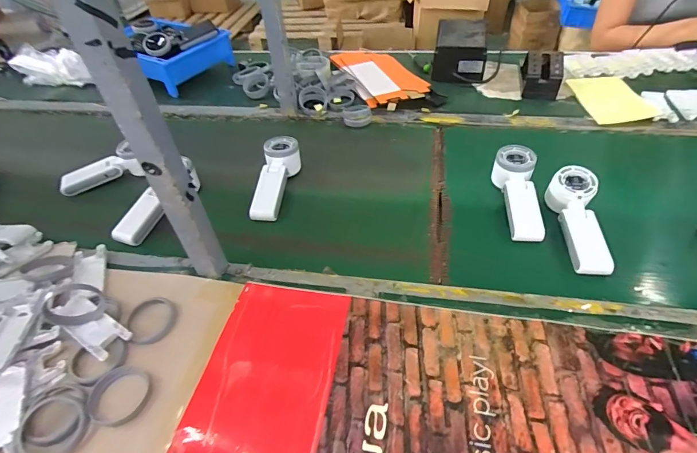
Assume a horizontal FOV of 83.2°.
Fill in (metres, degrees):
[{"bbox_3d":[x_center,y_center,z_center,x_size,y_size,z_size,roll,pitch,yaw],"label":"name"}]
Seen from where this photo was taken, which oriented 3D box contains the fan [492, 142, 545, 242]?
[{"bbox_3d":[0.256,-0.053,0.595,0.058,0.050,0.167,5,46,9],"label":"fan"}]

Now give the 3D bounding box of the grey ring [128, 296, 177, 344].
[{"bbox_3d":[-0.239,0.113,0.474,0.056,0.016,0.058,-3,47,4],"label":"grey ring"}]

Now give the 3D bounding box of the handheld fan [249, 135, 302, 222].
[{"bbox_3d":[-0.120,-0.081,0.658,0.056,0.054,0.170,2,46,6],"label":"handheld fan"}]

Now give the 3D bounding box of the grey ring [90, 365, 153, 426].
[{"bbox_3d":[-0.239,0.176,0.412,0.062,0.013,0.059,-2,45,2],"label":"grey ring"}]

